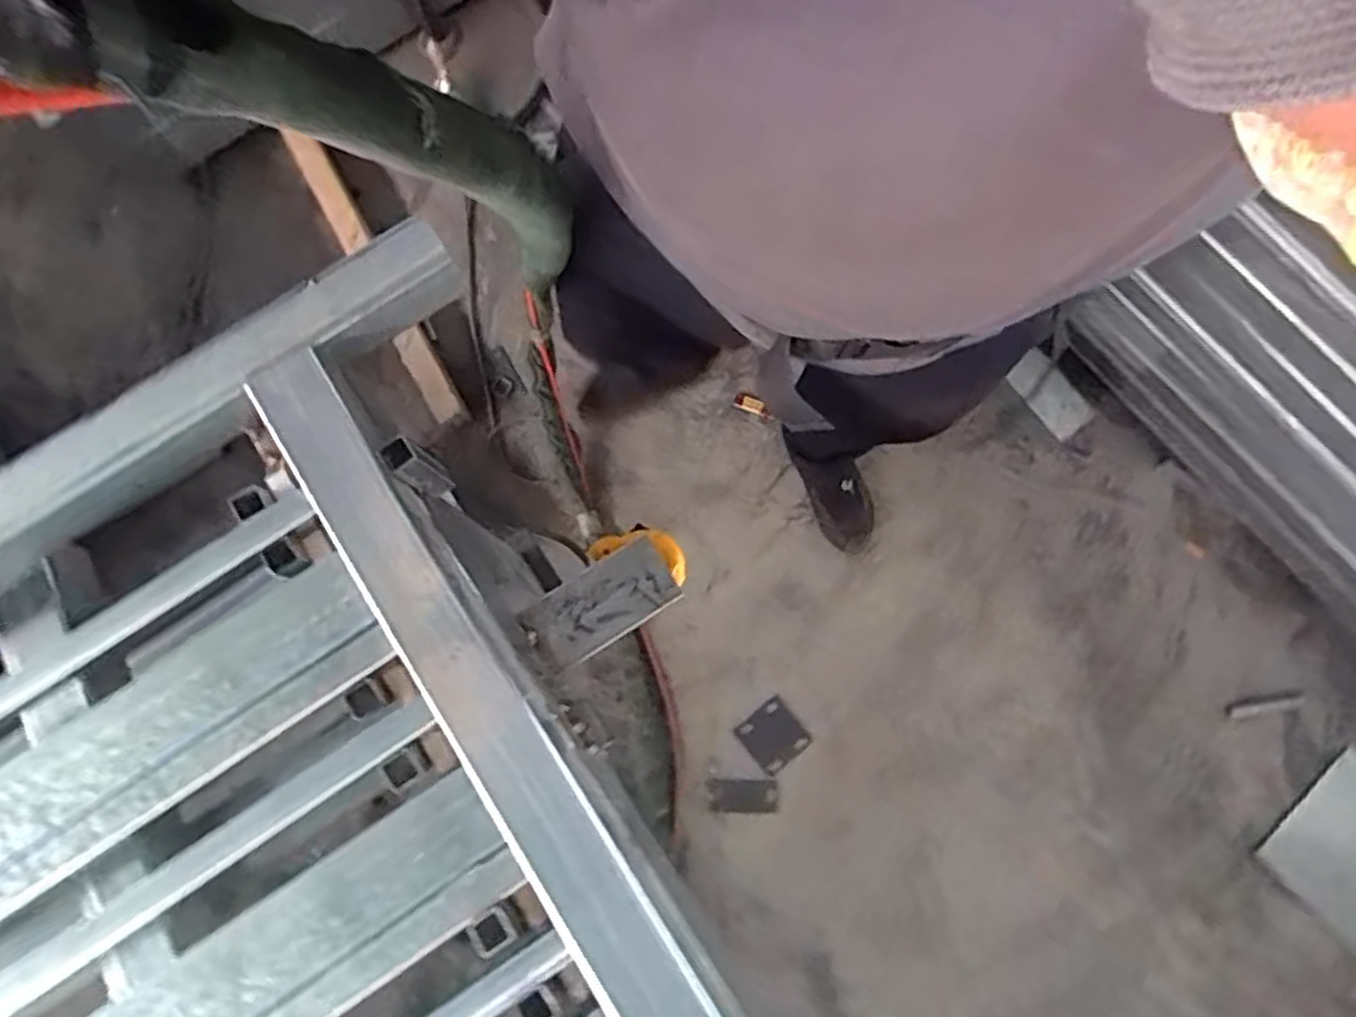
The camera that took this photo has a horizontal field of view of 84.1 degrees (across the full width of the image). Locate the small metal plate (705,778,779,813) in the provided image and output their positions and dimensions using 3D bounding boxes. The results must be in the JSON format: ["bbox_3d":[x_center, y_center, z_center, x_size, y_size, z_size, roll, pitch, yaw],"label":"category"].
[{"bbox_3d":[0.107,0.475,1.243,0.117,0.008,0.050,2,78,1],"label":"small metal plate"}]

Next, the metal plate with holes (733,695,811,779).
[{"bbox_3d":[0.161,0.385,1.273,0.100,0.006,0.097,-39,80,-8],"label":"metal plate with holes"}]

